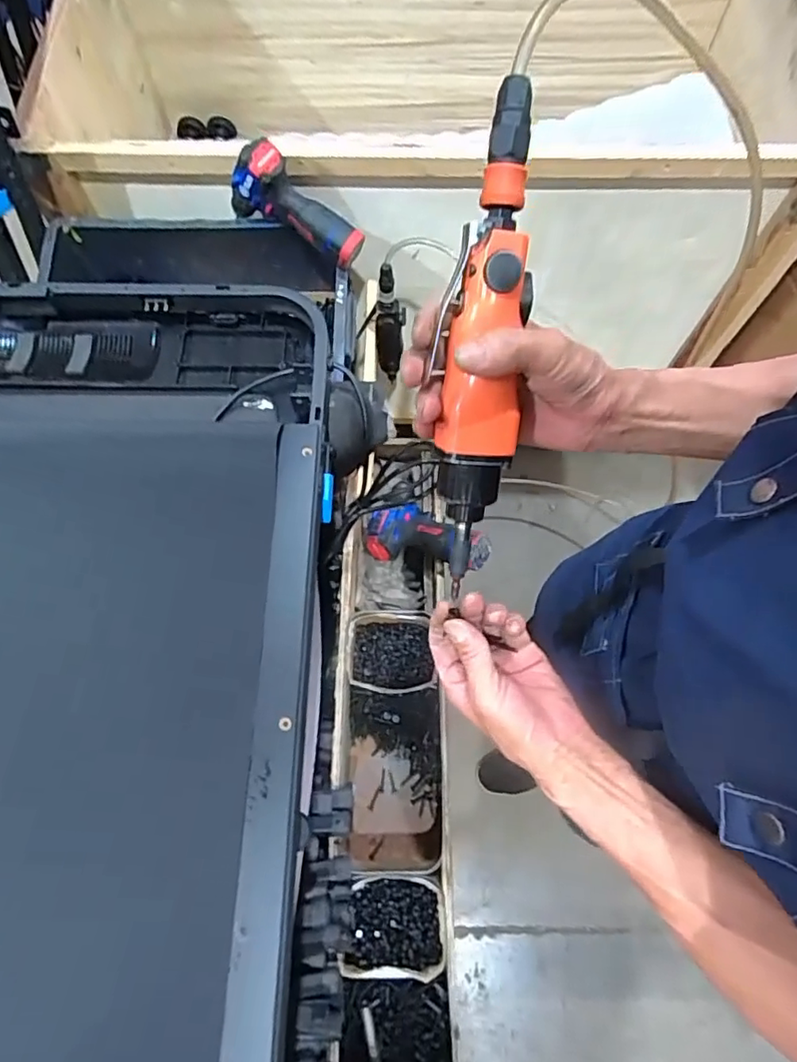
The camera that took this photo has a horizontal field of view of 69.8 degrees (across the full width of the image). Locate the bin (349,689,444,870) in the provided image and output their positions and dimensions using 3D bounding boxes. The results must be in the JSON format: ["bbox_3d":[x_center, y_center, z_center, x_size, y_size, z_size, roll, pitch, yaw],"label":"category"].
[{"bbox_3d":[-0.004,0.325,0.752,0.125,0.069,0.218,-1,69,0],"label":"bin"}]

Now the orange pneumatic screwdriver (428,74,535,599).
[{"bbox_3d":[0.051,-0.106,0.362,0.052,0.046,0.282,5,108,3],"label":"orange pneumatic screwdriver"}]

